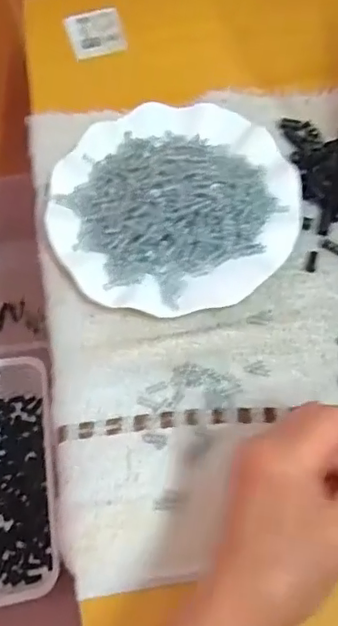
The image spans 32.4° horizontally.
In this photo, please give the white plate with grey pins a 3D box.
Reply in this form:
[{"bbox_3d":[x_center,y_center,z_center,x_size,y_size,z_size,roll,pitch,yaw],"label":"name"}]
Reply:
[{"bbox_3d":[0.004,-0.085,0.434,0.179,0.046,0.183,-1,65,1],"label":"white plate with grey pins"}]

